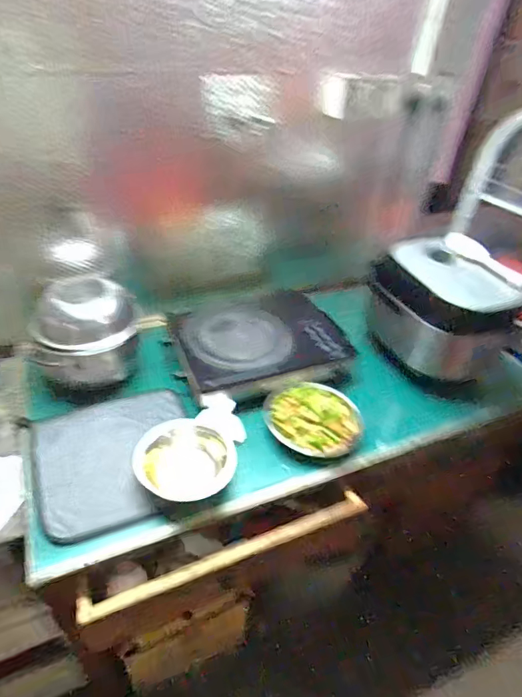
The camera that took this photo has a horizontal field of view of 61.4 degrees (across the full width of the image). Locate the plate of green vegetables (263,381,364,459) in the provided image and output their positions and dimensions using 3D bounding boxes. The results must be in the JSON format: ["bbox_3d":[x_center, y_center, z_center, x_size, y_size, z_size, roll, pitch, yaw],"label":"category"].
[{"bbox_3d":[0.109,0.144,0.915,0.199,0.034,0.176,17,40,13],"label":"plate of green vegetables"}]

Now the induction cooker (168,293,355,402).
[{"bbox_3d":[-0.005,-0.025,1.068,0.414,0.051,0.300,-12,42,-22],"label":"induction cooker"}]

